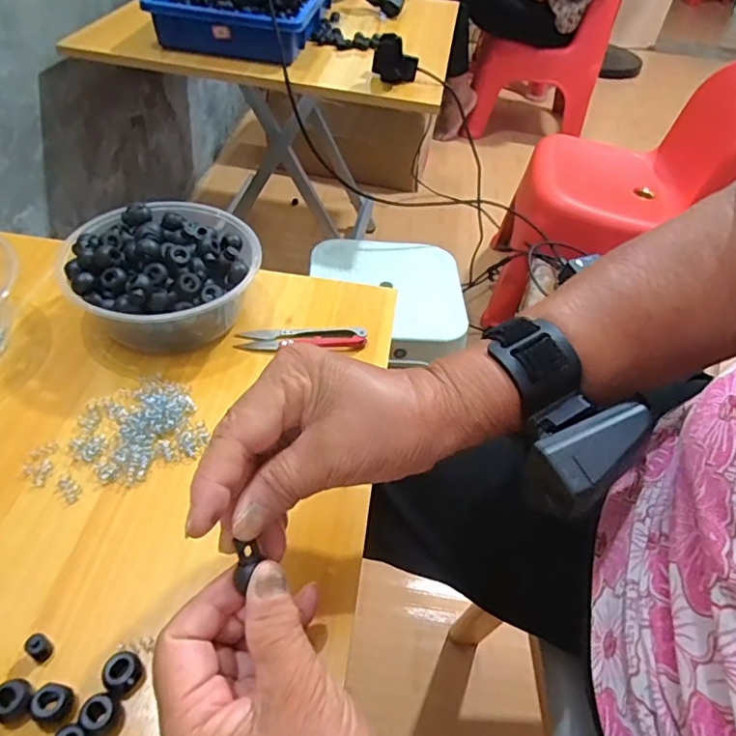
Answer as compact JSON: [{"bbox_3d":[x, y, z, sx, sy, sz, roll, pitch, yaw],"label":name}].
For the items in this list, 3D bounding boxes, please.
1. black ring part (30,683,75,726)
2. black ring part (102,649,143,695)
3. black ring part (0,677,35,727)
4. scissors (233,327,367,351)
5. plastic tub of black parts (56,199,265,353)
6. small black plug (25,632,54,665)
[{"bbox_3d":[-0.149,0.158,0.258,0.015,0.010,0.016,3,47,-3],"label":"black ring part"},{"bbox_3d":[-0.120,0.149,0.269,0.015,0.016,0.017,31,52,21],"label":"black ring part"},{"bbox_3d":[-0.166,0.155,0.257,0.016,0.012,0.017,3,47,-3],"label":"black ring part"},{"bbox_3d":[-0.052,-0.024,0.437,0.101,0.009,0.022,1,47,-5],"label":"scissors"},{"bbox_3d":[-0.153,-0.073,0.423,0.136,0.064,0.124,3,47,-3],"label":"plastic tub of black parts"},{"bbox_3d":[-0.163,0.139,0.273,0.010,0.013,0.010,3,47,-3],"label":"small black plug"}]

